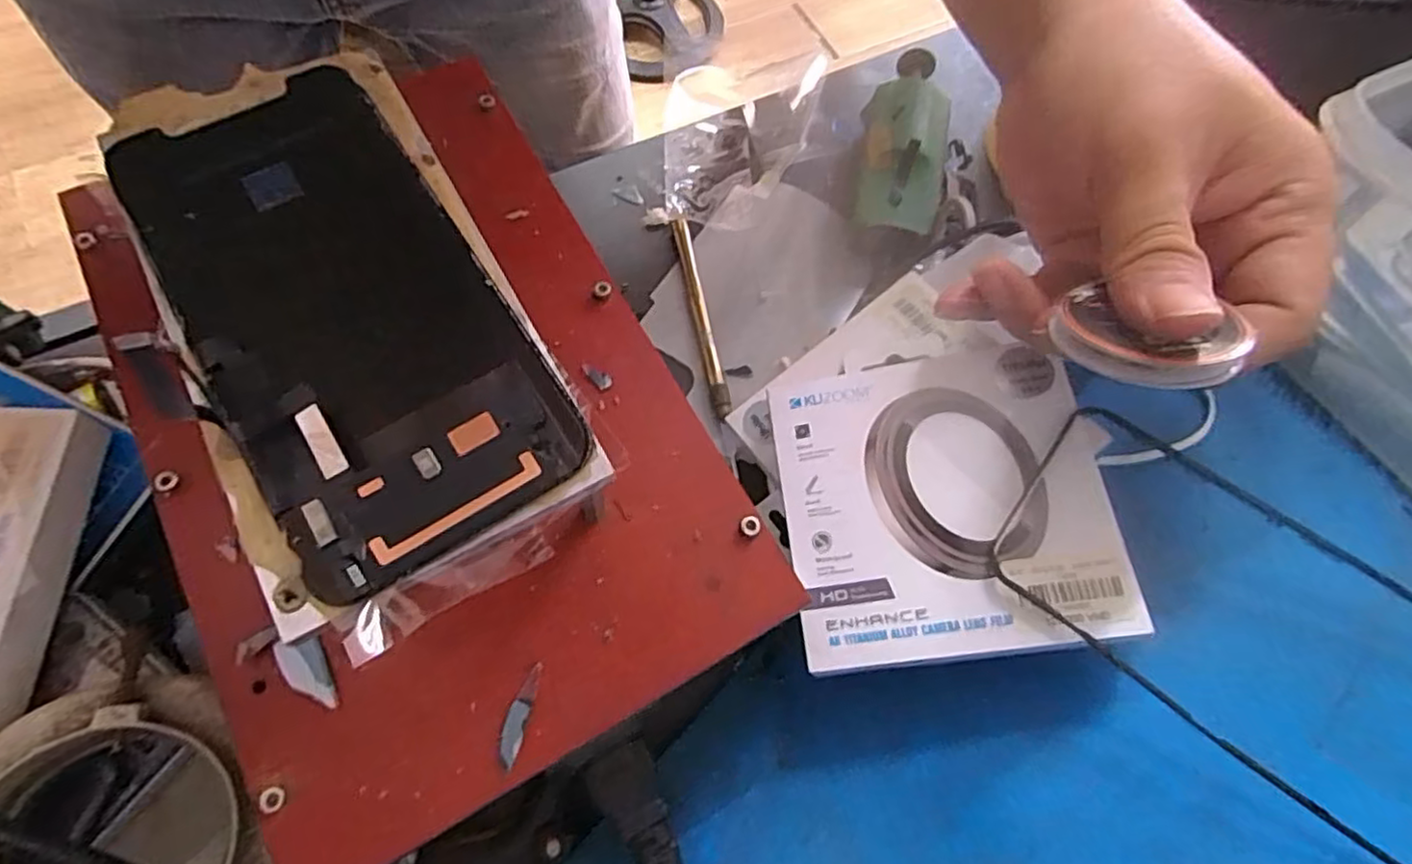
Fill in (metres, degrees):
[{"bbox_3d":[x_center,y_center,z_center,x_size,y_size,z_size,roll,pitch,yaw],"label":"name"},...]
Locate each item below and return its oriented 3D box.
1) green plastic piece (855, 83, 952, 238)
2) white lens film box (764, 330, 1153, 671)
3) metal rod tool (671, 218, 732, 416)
[{"bbox_3d":[0.102,-0.143,0.351,0.042,0.019,0.086,8,68,-1],"label":"green plastic piece"},{"bbox_3d":[0.079,0.022,0.233,0.102,0.006,0.104,-11,67,11],"label":"white lens film box"},{"bbox_3d":[-0.003,-0.059,0.334,0.008,0.004,0.112,-10,70,-8],"label":"metal rod tool"}]

